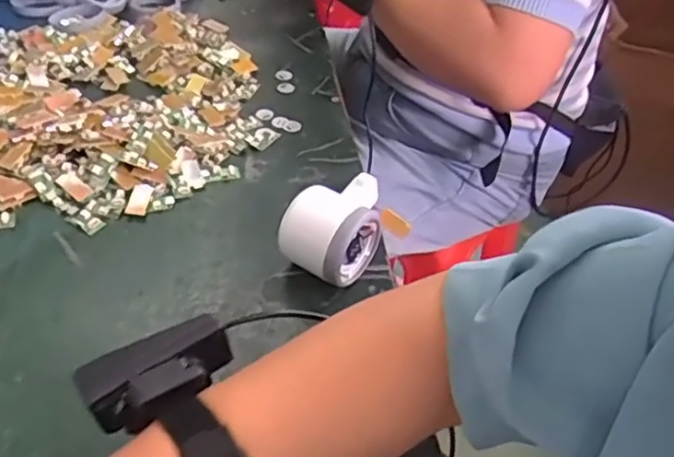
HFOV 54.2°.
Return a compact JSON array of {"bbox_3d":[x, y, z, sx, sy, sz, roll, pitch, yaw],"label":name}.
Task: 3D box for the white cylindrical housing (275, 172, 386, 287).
[{"bbox_3d":[0.000,0.000,0.483,0.057,0.058,0.074,29,46,24],"label":"white cylindrical housing"}]

